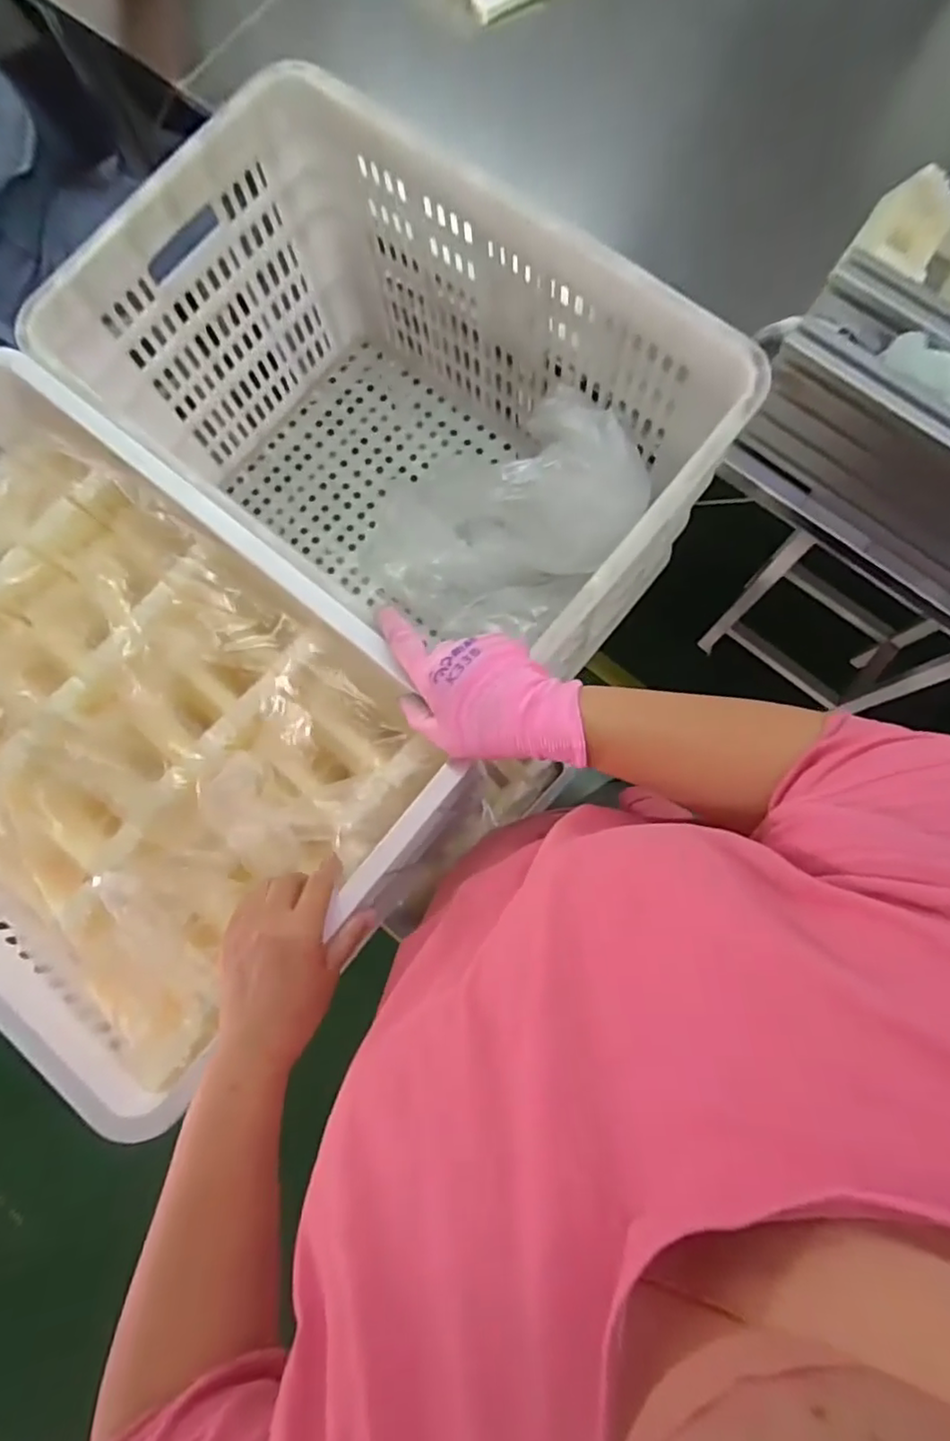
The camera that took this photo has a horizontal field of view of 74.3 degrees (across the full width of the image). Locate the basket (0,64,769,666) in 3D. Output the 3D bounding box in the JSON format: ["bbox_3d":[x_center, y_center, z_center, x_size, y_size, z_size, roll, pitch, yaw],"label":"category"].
[{"bbox_3d":[-0.059,-0.294,0.652,0.530,0.330,0.322,37,84,9],"label":"basket"}]

